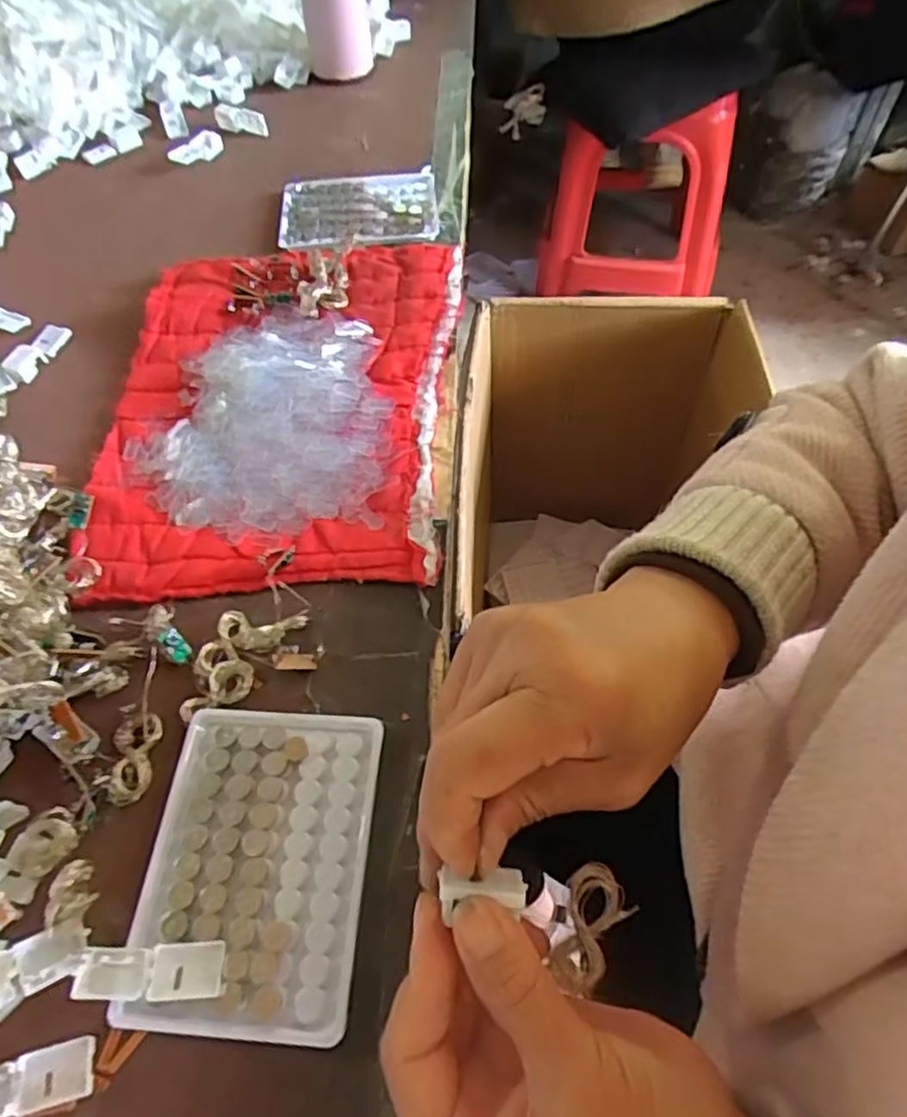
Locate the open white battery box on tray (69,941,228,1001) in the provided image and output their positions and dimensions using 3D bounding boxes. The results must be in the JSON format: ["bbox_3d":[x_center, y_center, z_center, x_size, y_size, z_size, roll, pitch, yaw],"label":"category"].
[{"bbox_3d":[-0.121,0.166,0.272,0.055,0.013,0.020,-3,58,0],"label":"open white battery box on tray"}]

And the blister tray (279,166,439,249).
[{"bbox_3d":[-0.081,-0.297,0.573,0.130,0.005,0.097,-4,58,-1],"label":"blister tray"}]

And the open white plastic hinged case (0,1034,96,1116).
[{"bbox_3d":[-0.169,0.205,0.263,0.056,0.007,0.020,-12,58,-6],"label":"open white plastic hinged case"}]

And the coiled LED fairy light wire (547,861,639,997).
[{"bbox_3d":[0.049,0.128,0.237,0.022,0.008,0.038,18,65,14],"label":"coiled LED fairy light wire"}]

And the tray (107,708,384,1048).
[{"bbox_3d":[-0.088,0.132,0.299,0.098,0.009,0.129,3,58,4],"label":"tray"}]

